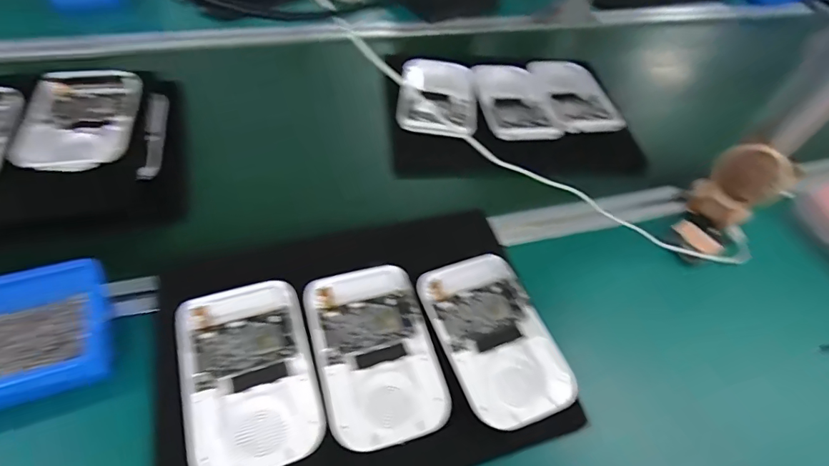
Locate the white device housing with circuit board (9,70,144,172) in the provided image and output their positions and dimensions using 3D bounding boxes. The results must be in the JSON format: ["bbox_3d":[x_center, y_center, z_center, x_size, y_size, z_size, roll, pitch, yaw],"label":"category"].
[{"bbox_3d":[-0.367,-0.127,0.501,0.109,0.012,0.159,-7,56,-10],"label":"white device housing with circuit board"}]

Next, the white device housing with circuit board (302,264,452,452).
[{"bbox_3d":[-0.035,0.104,0.407,0.101,0.013,0.158,-14,58,-14],"label":"white device housing with circuit board"}]

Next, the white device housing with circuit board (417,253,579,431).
[{"bbox_3d":[0.075,0.096,0.430,0.101,0.016,0.161,-18,59,-16],"label":"white device housing with circuit board"}]

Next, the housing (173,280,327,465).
[{"bbox_3d":[-0.138,0.116,0.381,0.103,0.013,0.155,-15,58,-15],"label":"housing"}]

